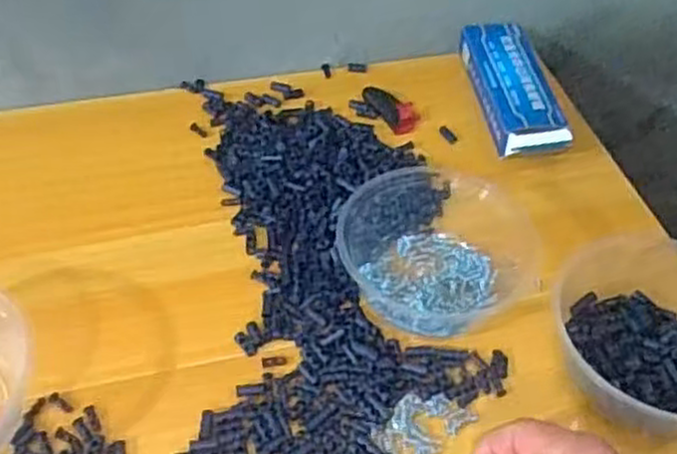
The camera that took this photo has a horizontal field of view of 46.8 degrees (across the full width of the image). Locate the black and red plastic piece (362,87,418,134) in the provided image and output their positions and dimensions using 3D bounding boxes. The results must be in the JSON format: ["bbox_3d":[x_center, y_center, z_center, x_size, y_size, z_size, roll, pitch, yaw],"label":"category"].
[{"bbox_3d":[0.045,-0.109,0.695,0.030,0.014,0.068,-23,55,-24],"label":"black and red plastic piece"}]

